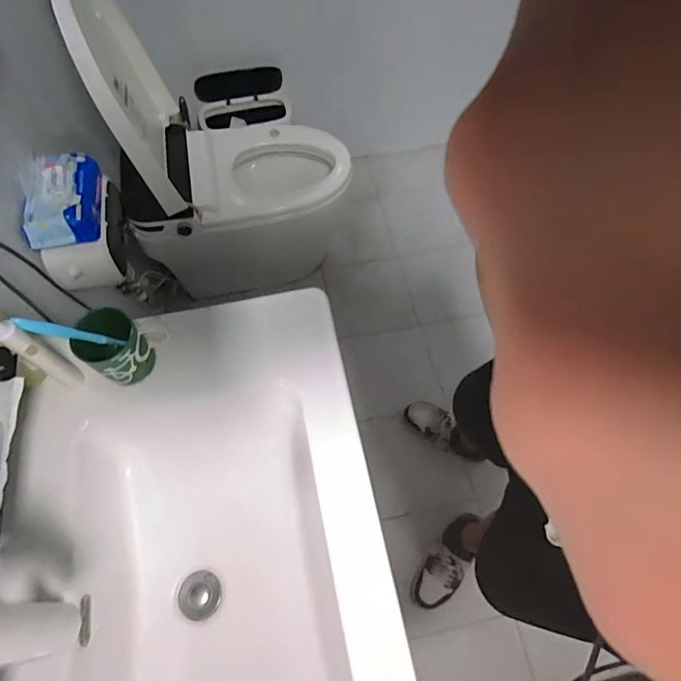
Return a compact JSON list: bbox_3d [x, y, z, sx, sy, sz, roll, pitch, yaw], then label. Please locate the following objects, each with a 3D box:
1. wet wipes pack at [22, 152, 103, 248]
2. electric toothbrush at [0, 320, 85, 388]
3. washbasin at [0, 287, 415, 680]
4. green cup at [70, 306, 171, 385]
[{"bbox_3d":[-0.511,-0.262,0.834,0.118,0.060,0.181,-9,64,-5],"label":"wet wipes pack"},{"bbox_3d":[-0.379,0.006,0.544,0.032,0.216,0.026,27,67,12],"label":"electric toothbrush"},{"bbox_3d":[-0.176,0.323,0.630,0.453,0.197,0.712,-10,65,-6],"label":"washbasin"},{"bbox_3d":[-0.308,0.012,0.635,0.082,0.092,0.089,30,67,13],"label":"green cup"}]

